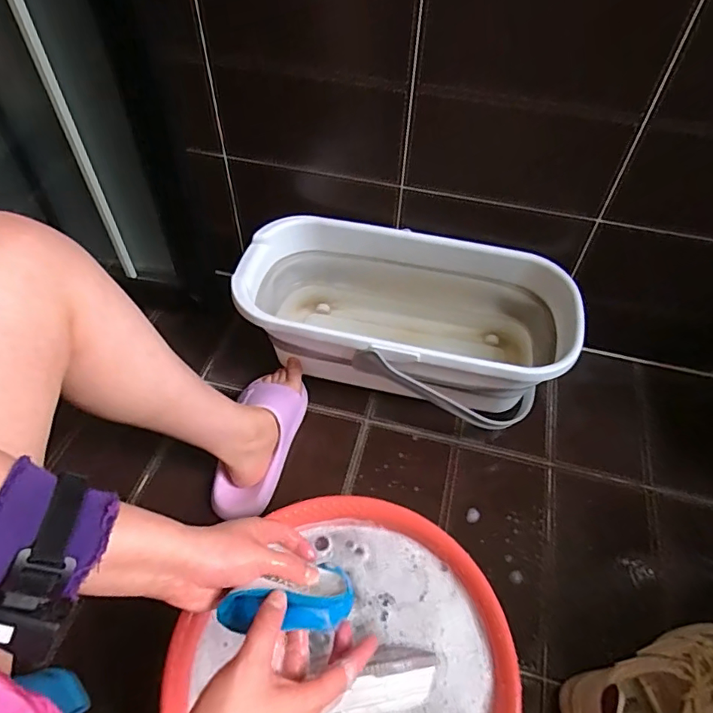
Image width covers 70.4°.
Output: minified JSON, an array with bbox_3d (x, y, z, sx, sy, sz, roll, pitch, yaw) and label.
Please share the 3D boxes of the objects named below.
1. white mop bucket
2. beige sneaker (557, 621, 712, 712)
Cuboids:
[{"bbox_3d":[0.073,-0.047,0.840,0.526,0.196,0.253,10,50,6],"label":"white mop bucket"},{"bbox_3d":[0.363,0.380,0.580,0.246,0.111,0.094,-10,51,-11],"label":"beige sneaker"}]

